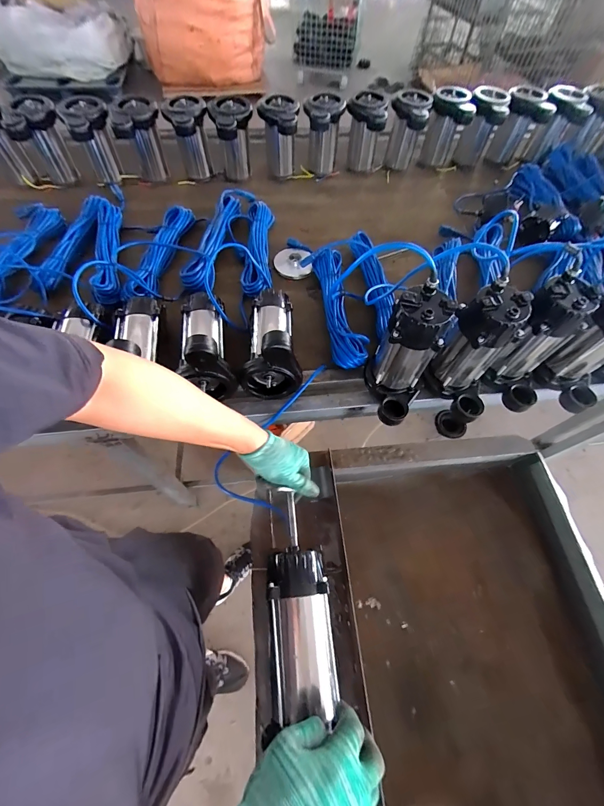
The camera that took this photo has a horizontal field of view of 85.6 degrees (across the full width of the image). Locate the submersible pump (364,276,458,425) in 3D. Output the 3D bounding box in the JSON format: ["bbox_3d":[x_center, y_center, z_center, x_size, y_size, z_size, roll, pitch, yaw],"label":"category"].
[{"bbox_3d":[0.203,-0.072,0.610,0.108,0.248,0.158,-3,62,-4],"label":"submersible pump"}]

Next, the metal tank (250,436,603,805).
[{"bbox_3d":[0.232,0.443,0.528,0.588,0.145,0.745,-4,62,-4],"label":"metal tank"}]

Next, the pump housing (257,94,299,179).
[{"bbox_3d":[-0.069,-0.799,1.002,0.117,0.188,0.116,-1,62,-3],"label":"pump housing"}]

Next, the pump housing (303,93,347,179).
[{"bbox_3d":[0.062,-0.819,1.020,0.115,0.185,0.122,8,62,2],"label":"pump housing"}]

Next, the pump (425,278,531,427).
[{"bbox_3d":[0.336,-0.096,0.610,0.137,0.222,0.140,33,66,14],"label":"pump"}]

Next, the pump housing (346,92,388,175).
[{"bbox_3d":[0.194,-0.833,1.036,0.119,0.185,0.118,8,62,2],"label":"pump housing"}]

